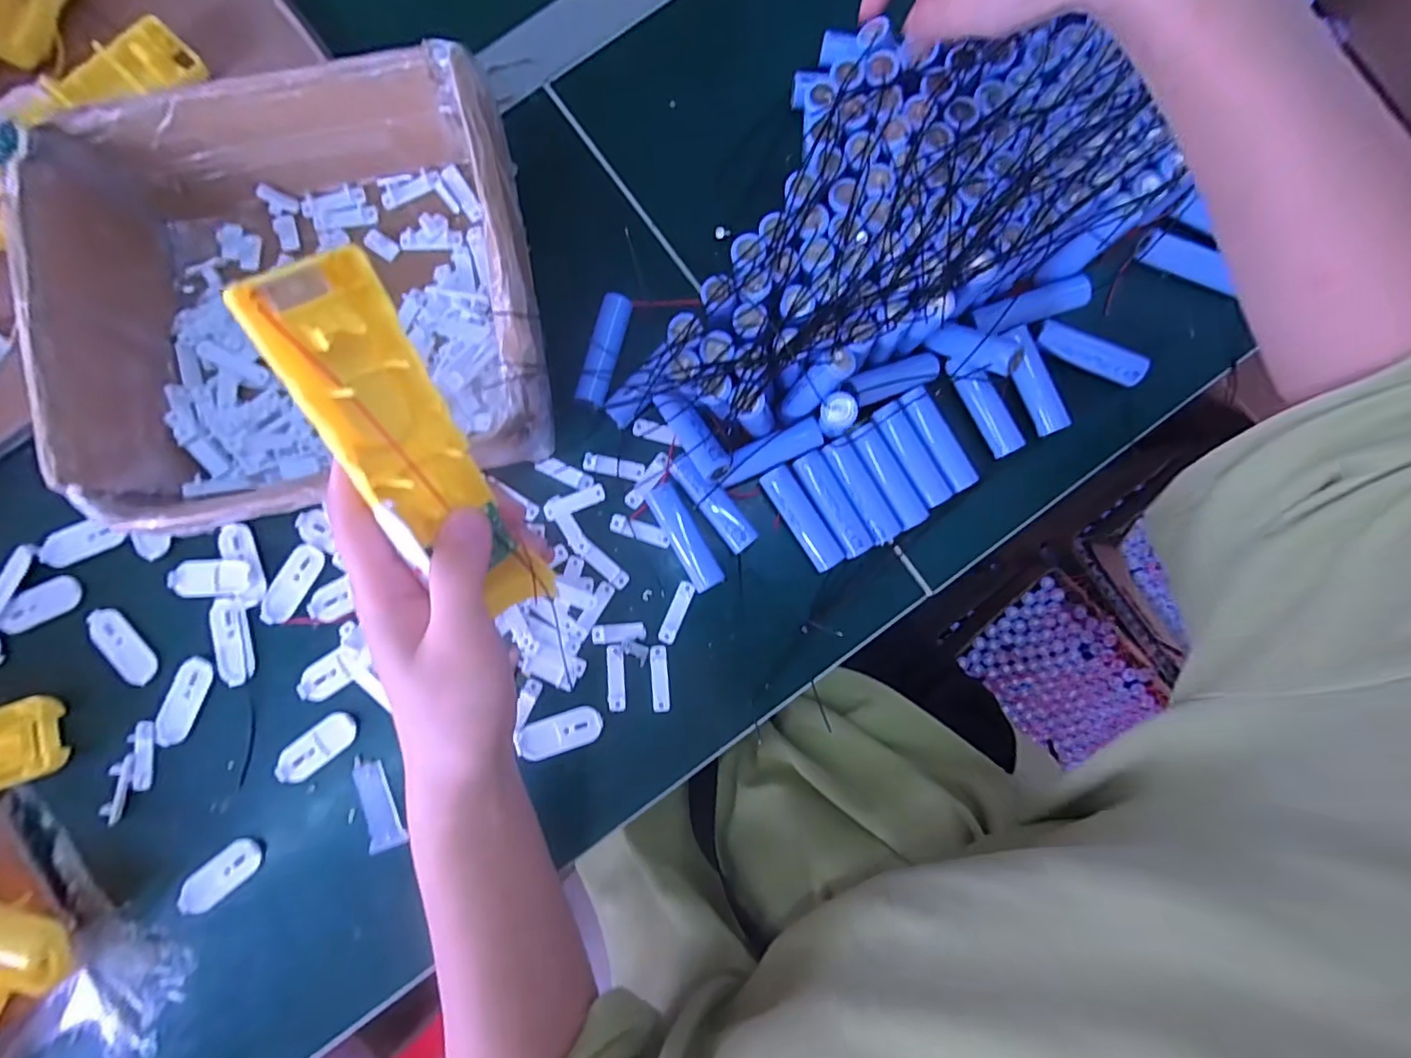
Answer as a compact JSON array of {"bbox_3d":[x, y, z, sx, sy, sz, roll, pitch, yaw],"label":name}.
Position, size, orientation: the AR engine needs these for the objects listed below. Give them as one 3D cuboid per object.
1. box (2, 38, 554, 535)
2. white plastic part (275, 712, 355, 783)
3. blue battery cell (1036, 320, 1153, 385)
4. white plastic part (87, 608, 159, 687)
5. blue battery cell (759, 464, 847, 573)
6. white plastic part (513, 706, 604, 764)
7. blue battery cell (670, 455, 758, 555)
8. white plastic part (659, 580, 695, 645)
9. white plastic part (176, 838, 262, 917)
[{"bbox_3d":[-0.206,-0.124,0.317,0.231,0.080,0.208,-11,88,-2],"label":"box"},{"bbox_3d":[-0.227,0.127,0.345,0.051,0.004,0.020,-40,89,-3],"label":"white plastic part"},{"bbox_3d":[0.231,-0.104,0.359,0.065,0.022,0.018,25,87,0],"label":"blue battery cell"},{"bbox_3d":[-0.341,0.068,0.346,0.018,0.004,0.052,-37,89,-3],"label":"white plastic part"},{"bbox_3d":[0.057,-0.006,0.351,0.019,0.015,0.066,-32,89,-3],"label":"blue battery cell"},{"bbox_3d":[-0.084,0.119,0.344,0.049,0.004,0.023,-18,88,-2],"label":"white plastic part"},{"bbox_3d":[0.006,-0.016,0.343,0.017,0.014,0.064,-37,89,-3],"label":"blue battery cell"},{"bbox_3d":[-0.017,0.049,0.349,0.009,0.004,0.038,23,87,0],"label":"white plastic part"},{"bbox_3d":[-0.278,0.199,0.339,0.050,0.005,0.020,-41,89,-3],"label":"white plastic part"}]

